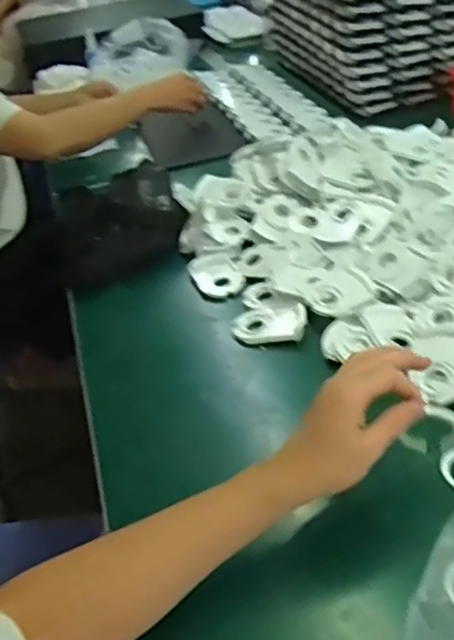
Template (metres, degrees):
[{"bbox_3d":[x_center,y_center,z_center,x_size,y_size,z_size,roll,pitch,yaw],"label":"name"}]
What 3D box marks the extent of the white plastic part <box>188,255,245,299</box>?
[{"bbox_3d":[-0.011,-0.056,0.862,0.061,0.019,0.083,-17,38,-12],"label":"white plastic part"}]

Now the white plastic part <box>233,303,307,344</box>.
[{"bbox_3d":[0.050,0.003,0.759,0.085,0.015,0.062,3,38,14],"label":"white plastic part"}]

